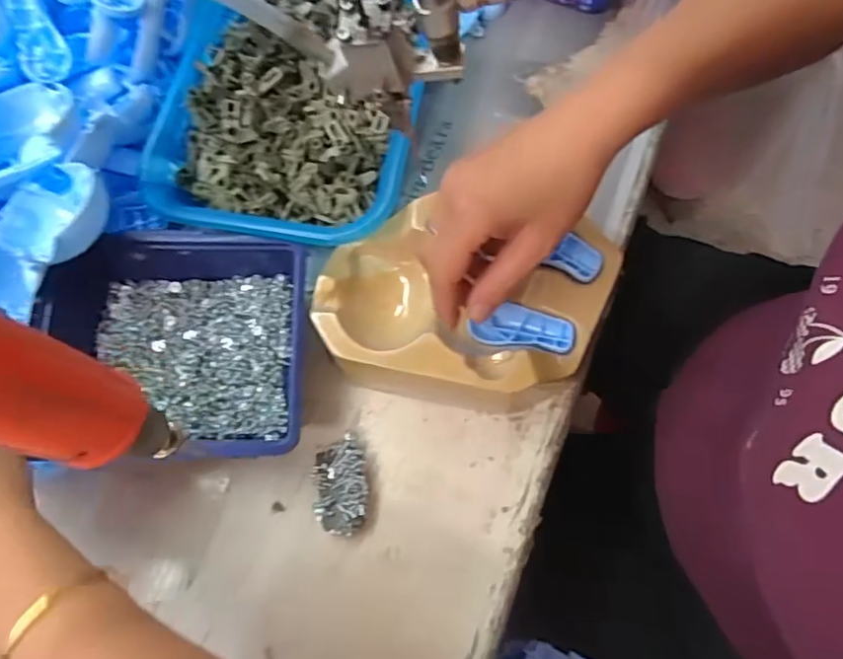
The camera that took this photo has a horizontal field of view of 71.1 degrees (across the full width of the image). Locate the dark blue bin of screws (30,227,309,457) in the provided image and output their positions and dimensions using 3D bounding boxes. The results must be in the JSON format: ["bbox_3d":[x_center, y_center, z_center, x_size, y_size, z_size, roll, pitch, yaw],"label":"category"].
[{"bbox_3d":[-0.158,0.015,0.395,0.164,0.061,0.141,-2,72,3],"label":"dark blue bin of screws"}]

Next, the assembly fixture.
[{"bbox_3d":[0.029,-0.022,0.390,0.189,0.039,0.137,6,73,3],"label":"assembly fixture"}]

